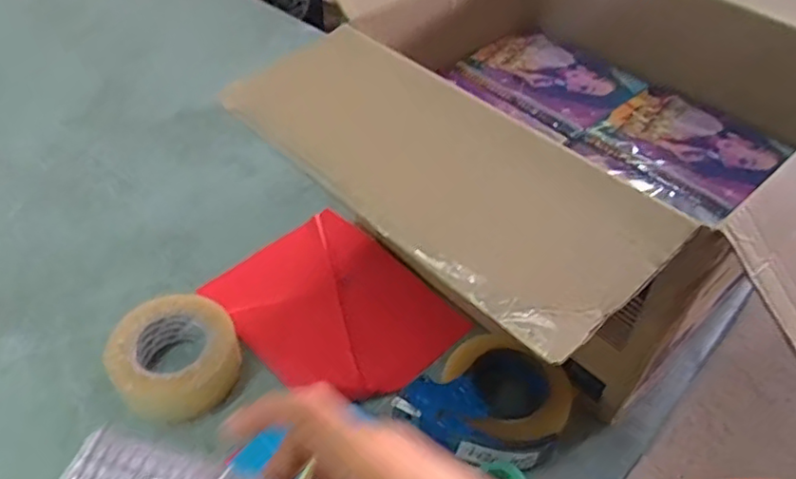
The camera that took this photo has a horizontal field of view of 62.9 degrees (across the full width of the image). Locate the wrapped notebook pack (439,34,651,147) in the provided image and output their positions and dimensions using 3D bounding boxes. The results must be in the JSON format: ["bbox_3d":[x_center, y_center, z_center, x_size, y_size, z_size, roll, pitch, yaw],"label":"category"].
[{"bbox_3d":[0.176,-0.202,0.804,0.156,0.033,0.195,-32,54,-27],"label":"wrapped notebook pack"}]

